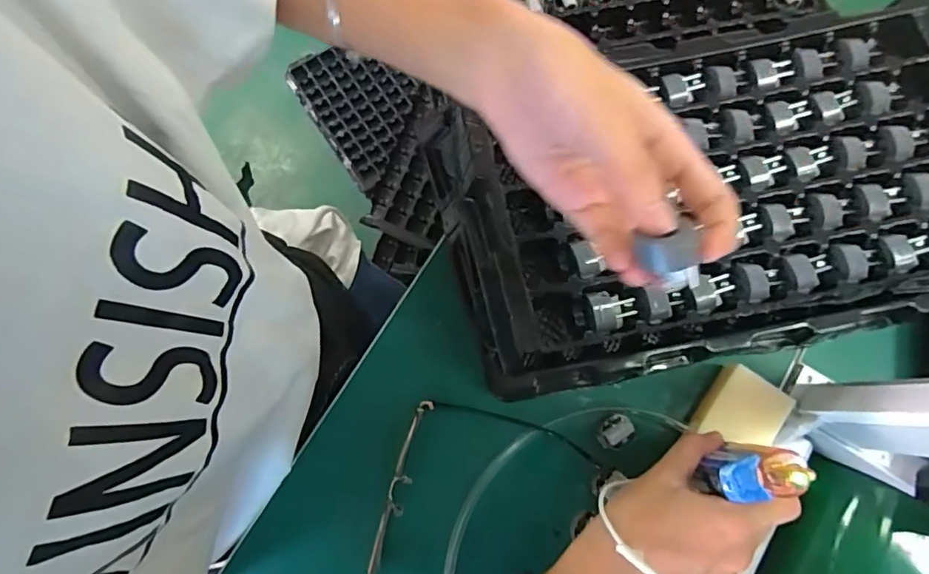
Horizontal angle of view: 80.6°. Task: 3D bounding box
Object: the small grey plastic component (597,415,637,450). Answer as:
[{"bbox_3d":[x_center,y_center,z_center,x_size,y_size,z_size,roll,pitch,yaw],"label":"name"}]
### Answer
[{"bbox_3d":[0.114,0.111,0.414,0.026,0.018,0.020,-35,80,-8],"label":"small grey plastic component"}]

